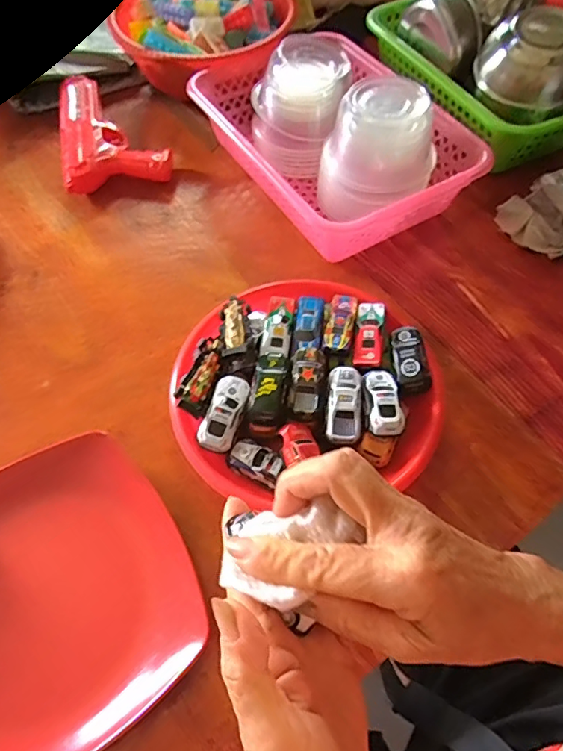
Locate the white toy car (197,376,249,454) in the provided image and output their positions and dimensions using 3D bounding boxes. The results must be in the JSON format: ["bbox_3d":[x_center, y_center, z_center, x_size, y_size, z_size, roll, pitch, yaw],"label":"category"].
[{"bbox_3d":[-0.046,0.030,0.410,0.028,0.015,0.064,13,61,8],"label":"white toy car"}]

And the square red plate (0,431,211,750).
[{"bbox_3d":[-0.174,0.159,0.358,0.205,0.027,0.204,-33,65,-17],"label":"square red plate"}]

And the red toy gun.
[{"bbox_3d":[-0.212,-0.305,0.627,0.119,0.032,0.193,-15,61,-8],"label":"red toy gun"}]

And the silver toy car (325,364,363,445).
[{"bbox_3d":[0.051,0.022,0.411,0.028,0.013,0.064,3,60,2],"label":"silver toy car"}]

